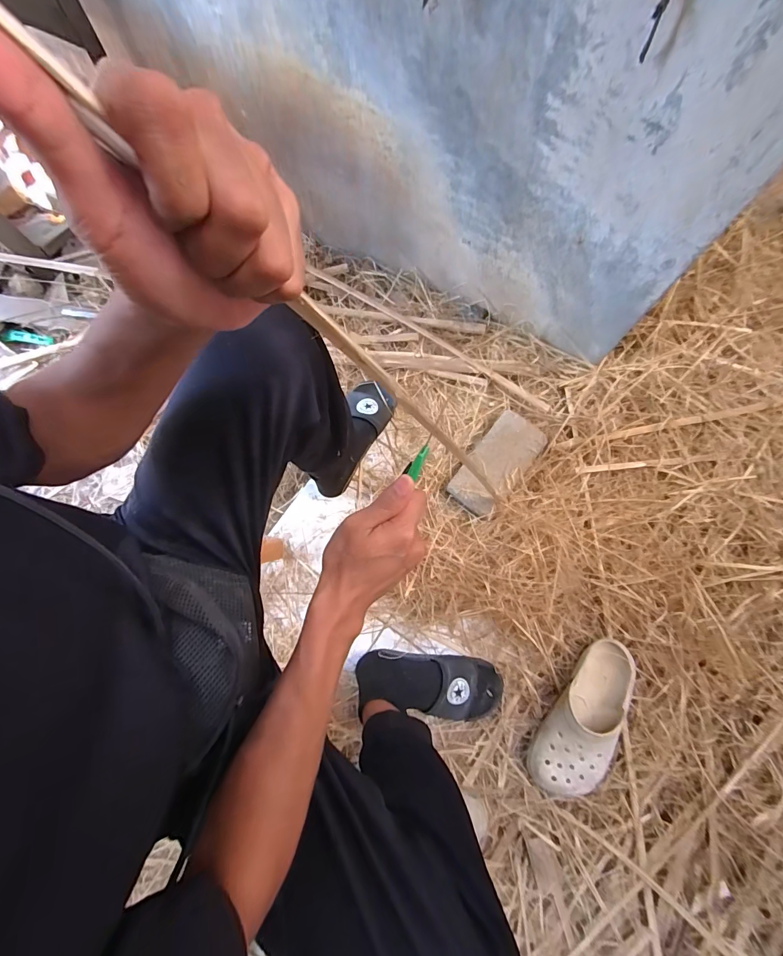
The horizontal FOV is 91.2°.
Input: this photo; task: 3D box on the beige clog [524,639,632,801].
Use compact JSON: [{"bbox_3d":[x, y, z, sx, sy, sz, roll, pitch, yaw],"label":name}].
[{"bbox_3d":[0.321,0.394,0.618,0.110,0.079,0.255,40,81,10],"label":"beige clog"}]

